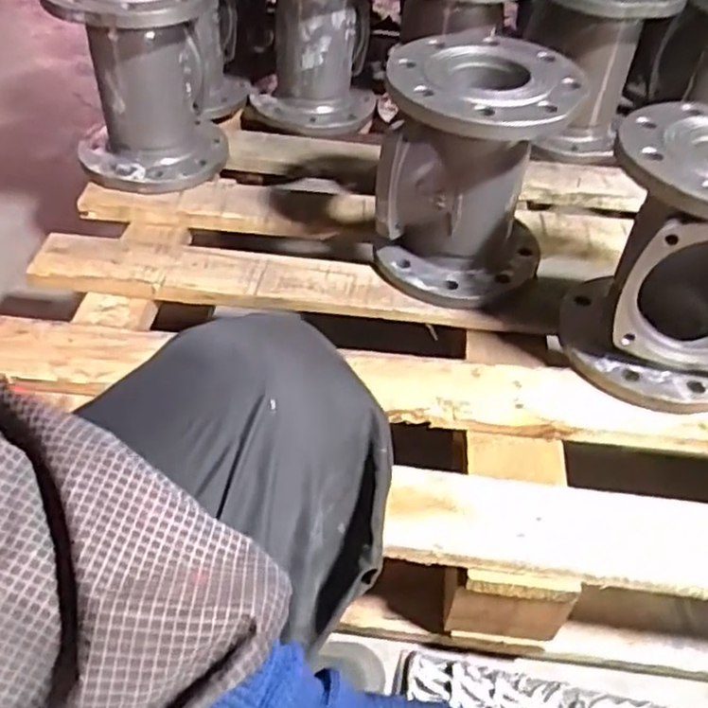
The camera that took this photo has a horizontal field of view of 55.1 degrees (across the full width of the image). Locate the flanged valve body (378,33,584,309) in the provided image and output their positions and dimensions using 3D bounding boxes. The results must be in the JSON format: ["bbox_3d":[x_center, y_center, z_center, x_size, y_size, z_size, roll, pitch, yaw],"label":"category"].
[{"bbox_3d":[0.121,-0.184,0.716,0.184,0.226,0.168,12,47,7],"label":"flanged valve body"}]

